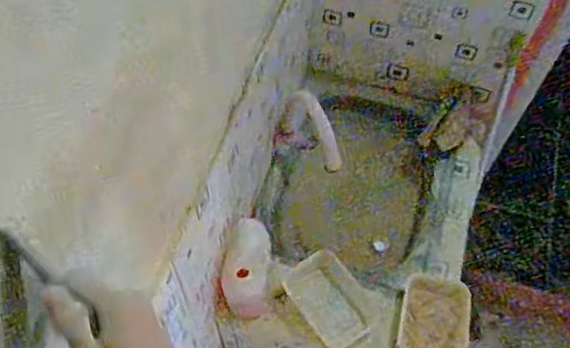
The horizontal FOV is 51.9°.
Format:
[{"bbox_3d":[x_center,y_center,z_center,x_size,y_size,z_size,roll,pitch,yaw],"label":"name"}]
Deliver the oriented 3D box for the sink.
[{"bbox_3d":[0.187,0.018,1.199,0.421,0.127,0.422,19,61,9],"label":"sink"}]

